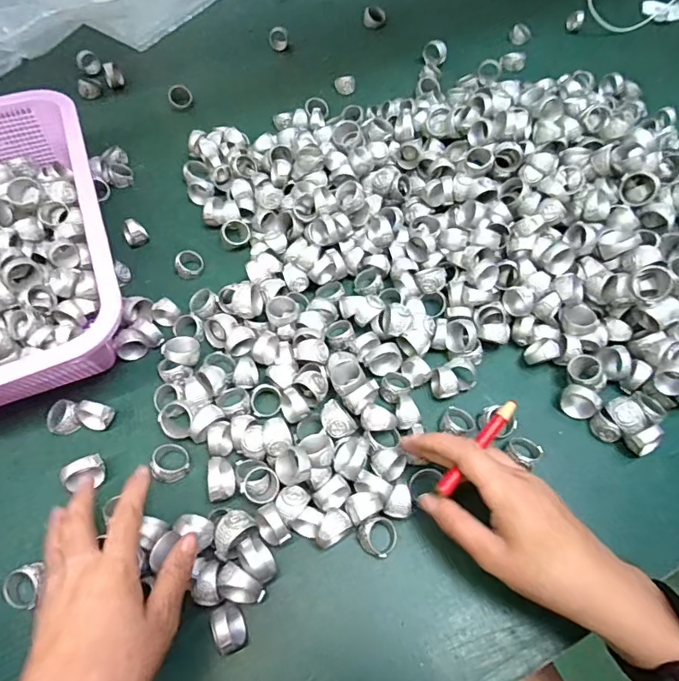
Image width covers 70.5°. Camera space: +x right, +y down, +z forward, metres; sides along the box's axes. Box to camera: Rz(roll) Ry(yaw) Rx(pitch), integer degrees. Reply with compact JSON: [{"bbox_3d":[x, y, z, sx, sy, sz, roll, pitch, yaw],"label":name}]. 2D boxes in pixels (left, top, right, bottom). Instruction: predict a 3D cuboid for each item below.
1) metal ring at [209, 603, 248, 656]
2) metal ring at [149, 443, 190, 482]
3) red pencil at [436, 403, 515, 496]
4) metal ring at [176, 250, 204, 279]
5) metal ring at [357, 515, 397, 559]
[{"bbox_3d":[-0.066,0.170,0.286,0.015,0.023,0.026,-23,62,-14],"label":"metal ring"},{"bbox_3d":[-0.120,0.085,0.340,0.023,0.015,0.026,-20,62,-12],"label":"metal ring"},{"bbox_3d":[0.086,0.065,0.295,0.009,0.008,0.074,39,73,20],"label":"red pencil"},{"bbox_3d":[-0.137,-0.070,0.436,0.021,0.017,0.024,2,59,0],"label":"metal ring"},{"bbox_3d":[0.026,0.129,0.317,0.025,0.015,0.025,0,59,-1],"label":"metal ring"}]

